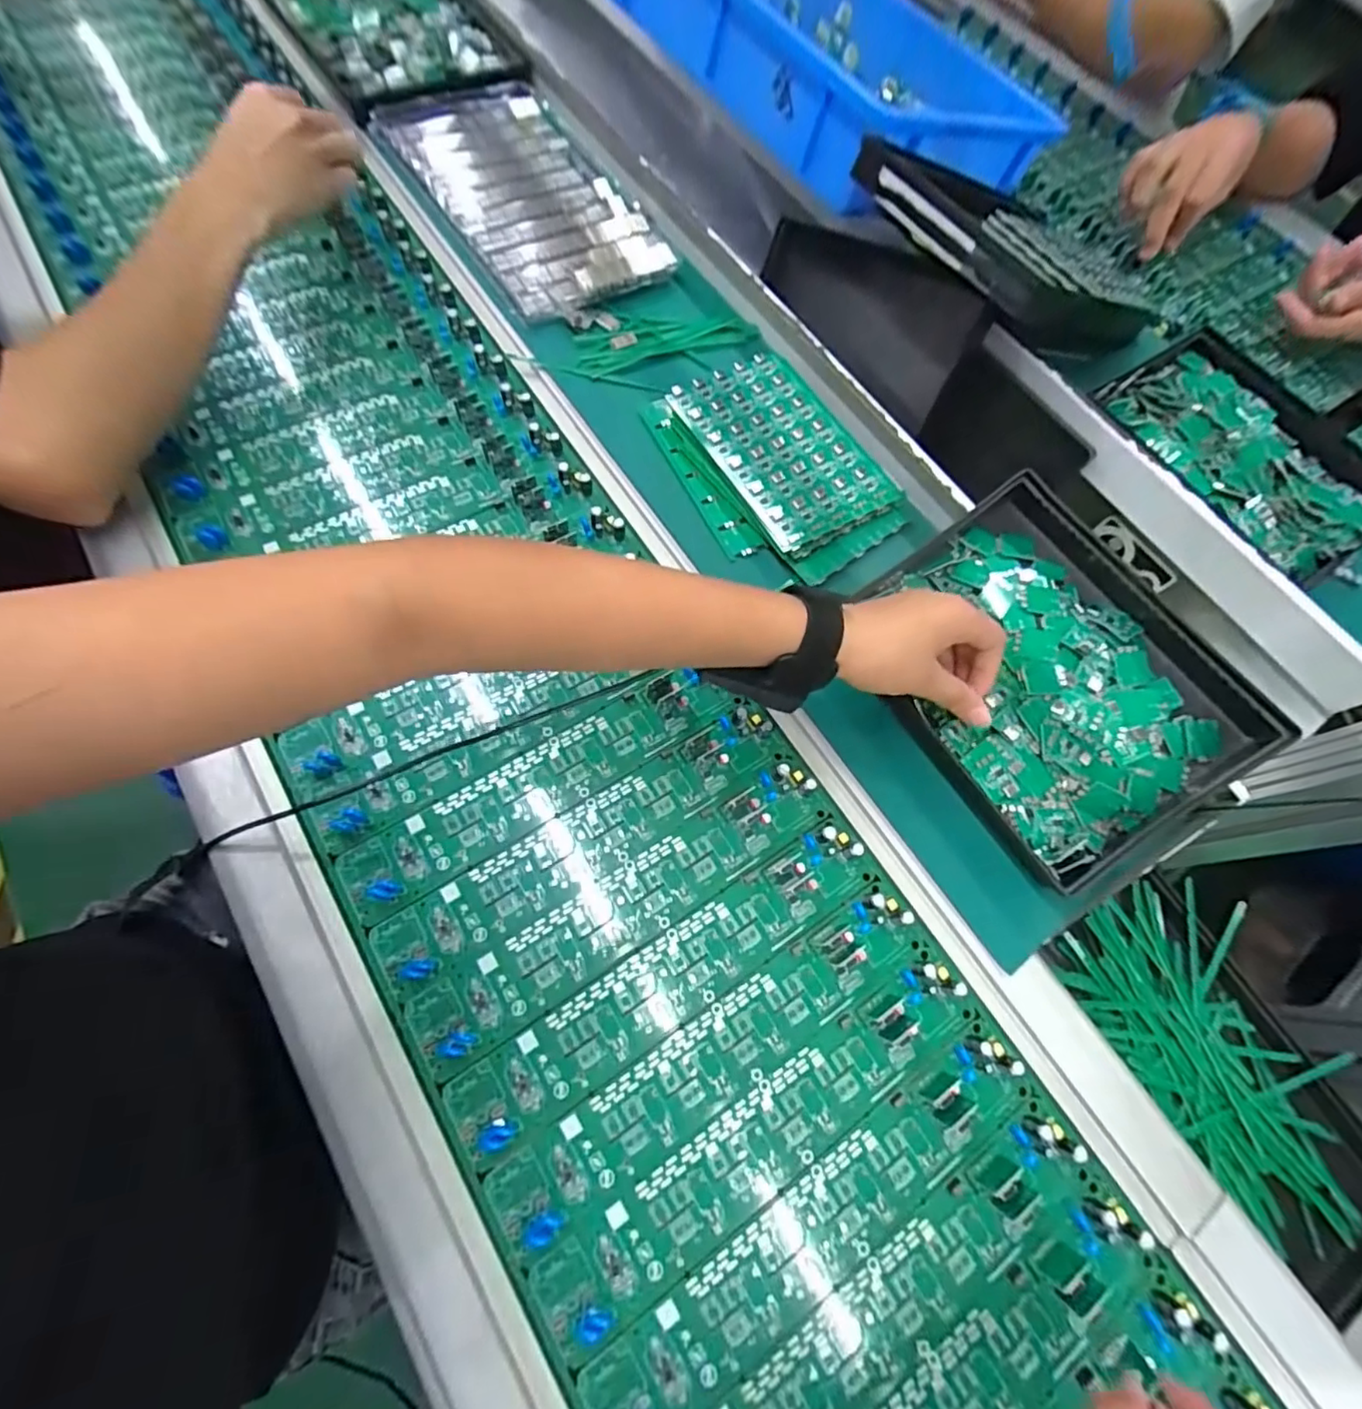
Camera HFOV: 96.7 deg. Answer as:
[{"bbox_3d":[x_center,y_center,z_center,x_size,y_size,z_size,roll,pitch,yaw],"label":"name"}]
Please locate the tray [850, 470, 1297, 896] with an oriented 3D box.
[{"bbox_3d":[0.238,-0.015,0.398,0.182,0.055,0.232,-32,75,-12],"label":"tray"}]

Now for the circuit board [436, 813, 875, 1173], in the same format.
[{"bbox_3d":[-0.005,0.160,0.359,0.272,0.018,0.047,-31,73,-15],"label":"circuit board"}]

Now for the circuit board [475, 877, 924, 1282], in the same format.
[{"bbox_3d":[0.021,0.199,0.346,0.273,0.018,0.050,-31,73,-15],"label":"circuit board"}]

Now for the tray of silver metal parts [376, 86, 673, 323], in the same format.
[{"bbox_3d":[-0.148,-0.481,0.568,0.155,0.027,0.322,-31,73,-15],"label":"tray of silver metal parts"}]

